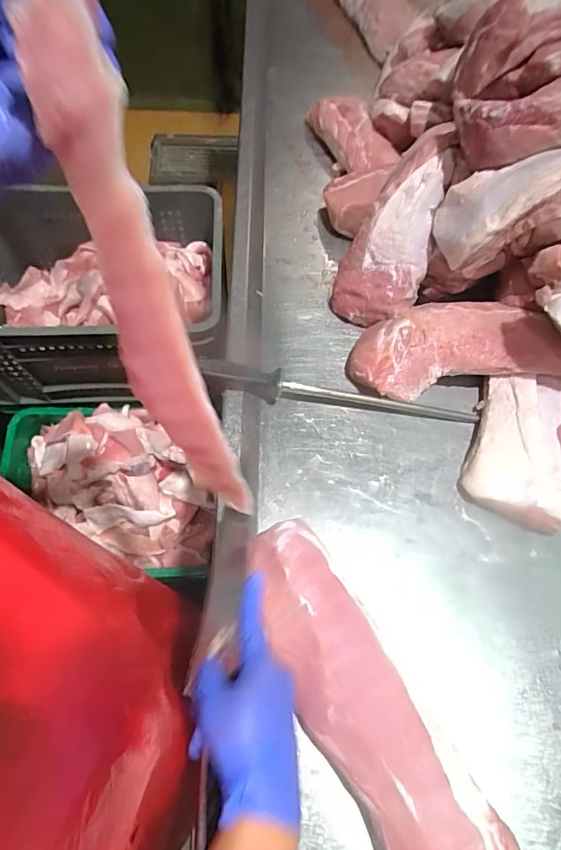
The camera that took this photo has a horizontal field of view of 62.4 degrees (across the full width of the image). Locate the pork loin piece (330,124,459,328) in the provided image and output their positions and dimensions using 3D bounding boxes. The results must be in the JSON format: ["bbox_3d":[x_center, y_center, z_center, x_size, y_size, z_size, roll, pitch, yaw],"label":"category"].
[{"bbox_3d":[0.187,-0.307,0.701,0.122,0.070,0.327,25,90,10],"label":"pork loin piece"}]

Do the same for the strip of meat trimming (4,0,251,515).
[{"bbox_3d":[-0.086,-0.065,0.327,0.051,0.391,0.038,-24,43,-14],"label":"strip of meat trimming"}]

